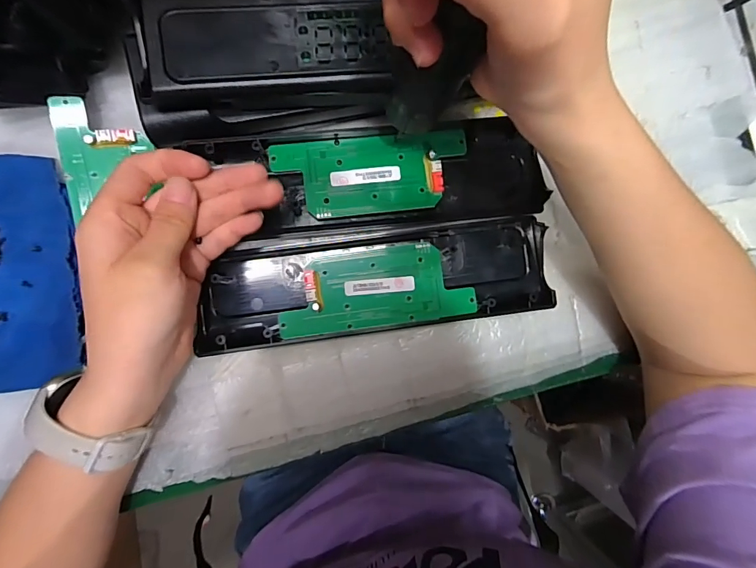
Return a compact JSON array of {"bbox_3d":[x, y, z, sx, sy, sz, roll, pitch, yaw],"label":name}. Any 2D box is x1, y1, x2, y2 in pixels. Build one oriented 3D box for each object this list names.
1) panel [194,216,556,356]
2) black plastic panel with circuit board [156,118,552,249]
[{"bbox_3d":[0.000,0.000,0.291,0.241,0.018,0.069,-8,93,-5],"label":"panel"},{"bbox_3d":[0.003,-0.074,0.292,0.233,0.013,0.070,-7,93,-5],"label":"black plastic panel with circuit board"}]

